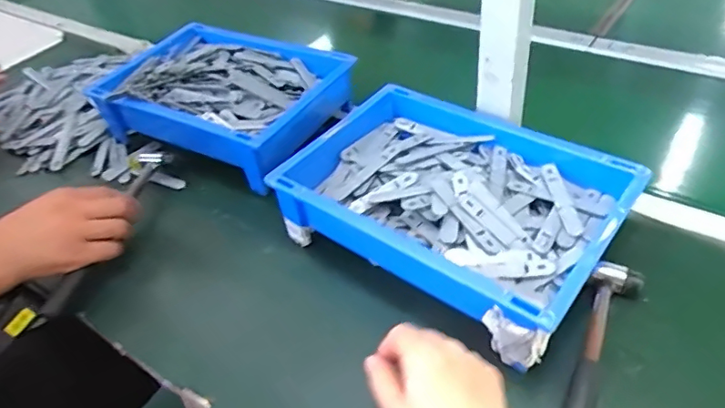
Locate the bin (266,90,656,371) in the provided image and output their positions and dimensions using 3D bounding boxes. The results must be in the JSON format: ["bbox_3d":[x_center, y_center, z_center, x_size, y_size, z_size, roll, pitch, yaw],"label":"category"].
[{"bbox_3d":[0.095,-0.004,0.550,0.304,0.082,0.239,29,53,32],"label":"bin"}]

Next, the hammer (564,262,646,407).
[{"bbox_3d":[0.185,0.138,0.435,0.038,0.021,0.230,19,48,25],"label":"hammer"}]

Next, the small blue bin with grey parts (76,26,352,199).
[{"bbox_3d":[-0.191,-0.149,0.735,0.318,0.076,0.214,20,48,25],"label":"small blue bin with grey parts"}]

